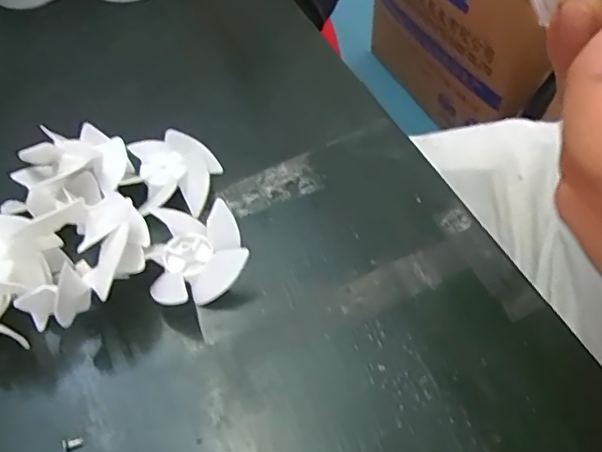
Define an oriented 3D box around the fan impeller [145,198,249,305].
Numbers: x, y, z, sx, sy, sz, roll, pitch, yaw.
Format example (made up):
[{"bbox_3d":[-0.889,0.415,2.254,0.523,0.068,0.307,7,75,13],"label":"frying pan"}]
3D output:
[{"bbox_3d":[-0.038,0.009,0.205,0.034,0.013,0.038,-11,54,-5],"label":"fan impeller"}]

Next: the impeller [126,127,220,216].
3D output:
[{"bbox_3d":[-0.050,-0.023,0.228,0.033,0.012,0.036,-13,54,-7],"label":"impeller"}]

